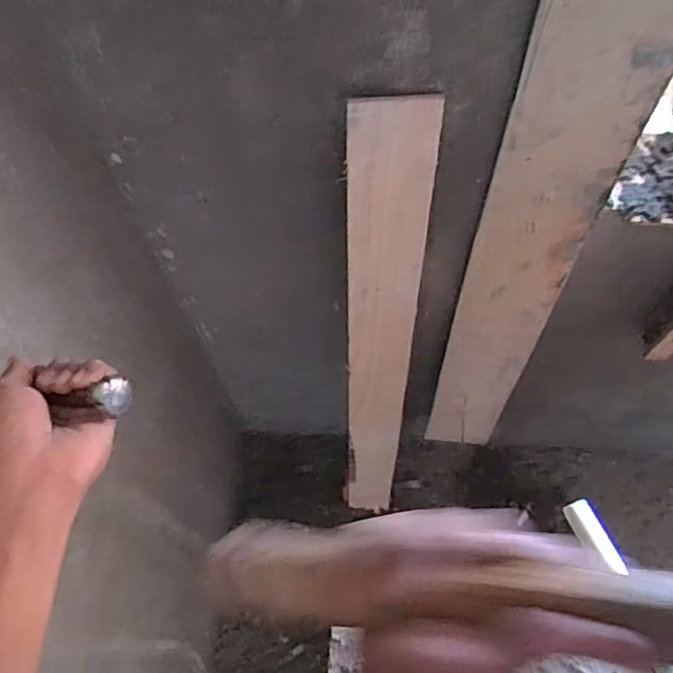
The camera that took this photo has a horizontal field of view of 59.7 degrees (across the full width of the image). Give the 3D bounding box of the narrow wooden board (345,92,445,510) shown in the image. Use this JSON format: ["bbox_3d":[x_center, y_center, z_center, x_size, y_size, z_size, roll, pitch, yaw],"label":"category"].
[{"bbox_3d":[0.074,0.083,1.029,0.106,1.086,0.028,-3,52,0],"label":"narrow wooden board"}]

